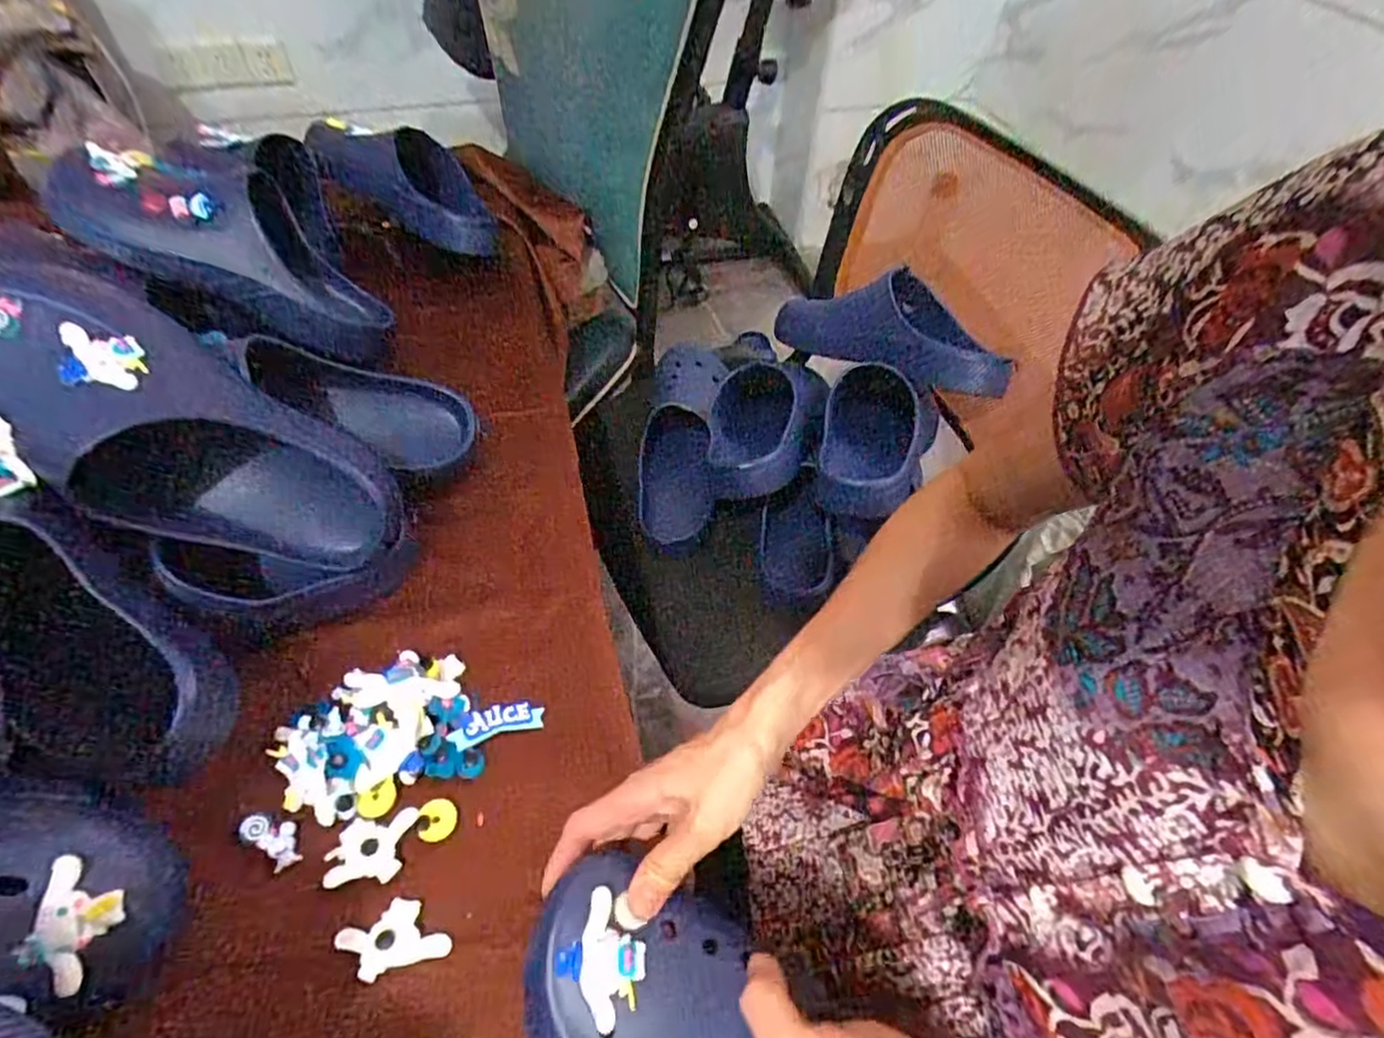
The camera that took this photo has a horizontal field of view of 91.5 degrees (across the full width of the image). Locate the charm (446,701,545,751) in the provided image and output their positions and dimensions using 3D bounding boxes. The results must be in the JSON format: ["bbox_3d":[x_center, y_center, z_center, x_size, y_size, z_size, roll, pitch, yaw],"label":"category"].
[{"bbox_3d":[-0.135,0.140,0.465,0.061,0.005,0.022,-9,65,-21],"label":"charm"}]

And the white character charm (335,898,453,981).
[{"bbox_3d":[-0.172,0.240,0.388,0.059,0.004,0.035,-13,53,-12],"label":"white character charm"}]

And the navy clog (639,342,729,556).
[{"bbox_3d":[-0.011,-0.107,0.829,0.092,0.090,0.301,6,51,2],"label":"navy clog"}]

